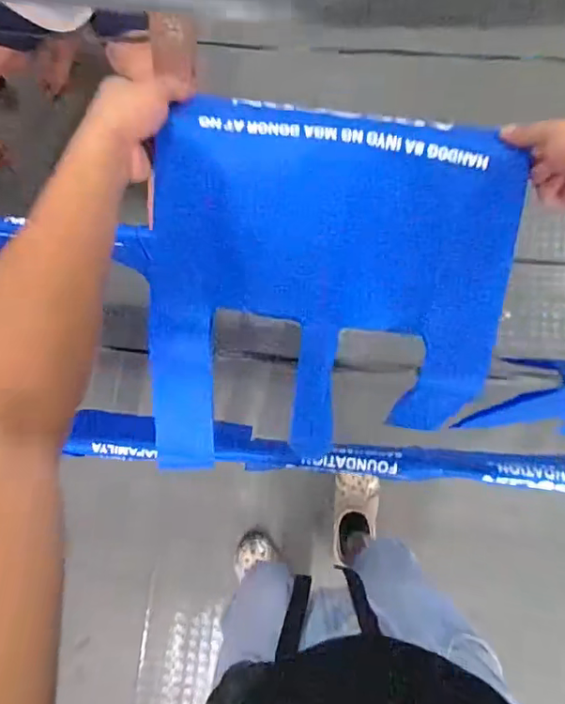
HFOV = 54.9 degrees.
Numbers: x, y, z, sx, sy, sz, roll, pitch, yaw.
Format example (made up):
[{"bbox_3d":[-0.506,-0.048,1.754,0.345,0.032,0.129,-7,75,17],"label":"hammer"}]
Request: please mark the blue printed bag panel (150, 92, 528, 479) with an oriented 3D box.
[{"bbox_3d":[0.046,-0.056,0.500,0.310,0.101,0.307,2,83,2],"label":"blue printed bag panel"}]

